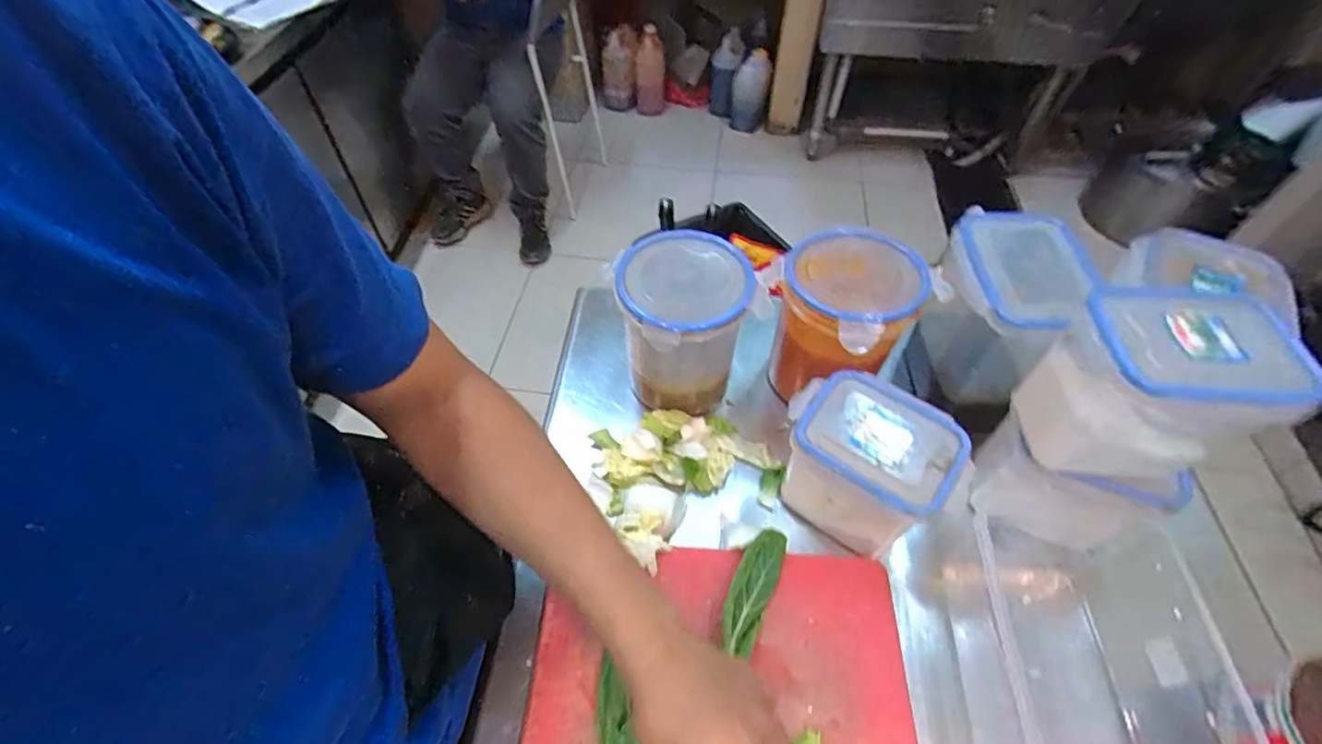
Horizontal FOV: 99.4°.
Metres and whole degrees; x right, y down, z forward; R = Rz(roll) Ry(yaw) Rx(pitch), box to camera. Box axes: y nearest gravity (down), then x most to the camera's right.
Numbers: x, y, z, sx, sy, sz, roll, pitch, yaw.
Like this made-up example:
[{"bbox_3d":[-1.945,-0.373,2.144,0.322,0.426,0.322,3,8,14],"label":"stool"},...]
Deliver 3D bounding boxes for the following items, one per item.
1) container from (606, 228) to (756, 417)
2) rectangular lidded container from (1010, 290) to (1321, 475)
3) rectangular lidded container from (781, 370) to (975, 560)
[{"bbox_3d":[0.022,-0.042,0.581,0.122,0.160,0.116,0,52,0],"label":"container"},{"bbox_3d":[0.347,0.015,0.410,0.114,0.125,0.085,8,53,6],"label":"rectangular lidded container"},{"bbox_3d":[0.182,0.083,0.501,0.144,0.112,0.098,27,57,19],"label":"rectangular lidded container"}]

